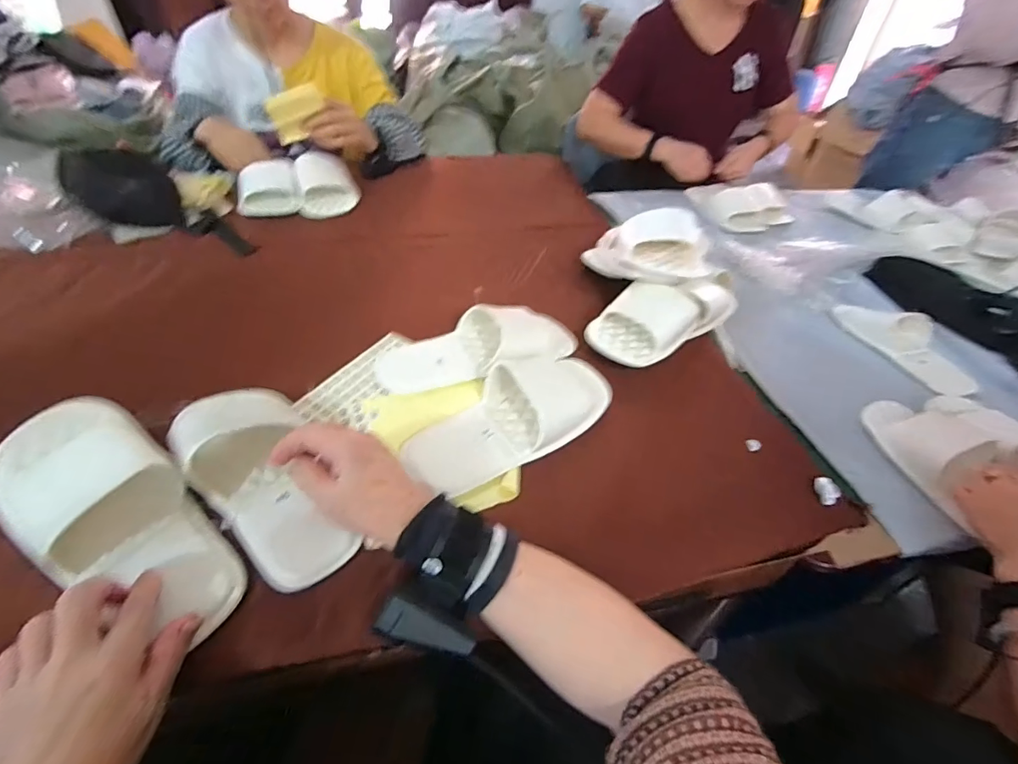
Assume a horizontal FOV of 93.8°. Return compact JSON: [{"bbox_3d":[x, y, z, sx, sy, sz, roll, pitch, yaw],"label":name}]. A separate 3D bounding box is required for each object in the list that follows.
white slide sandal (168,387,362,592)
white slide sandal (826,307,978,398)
[{"bbox_3d":[-0.217,0.070,0.410,0.094,0.058,0.237,-27,56,-28],"label":"white slide sandal"},{"bbox_3d":[0.658,-0.067,0.793,0.071,0.056,0.232,-20,49,-23],"label":"white slide sandal"}]

